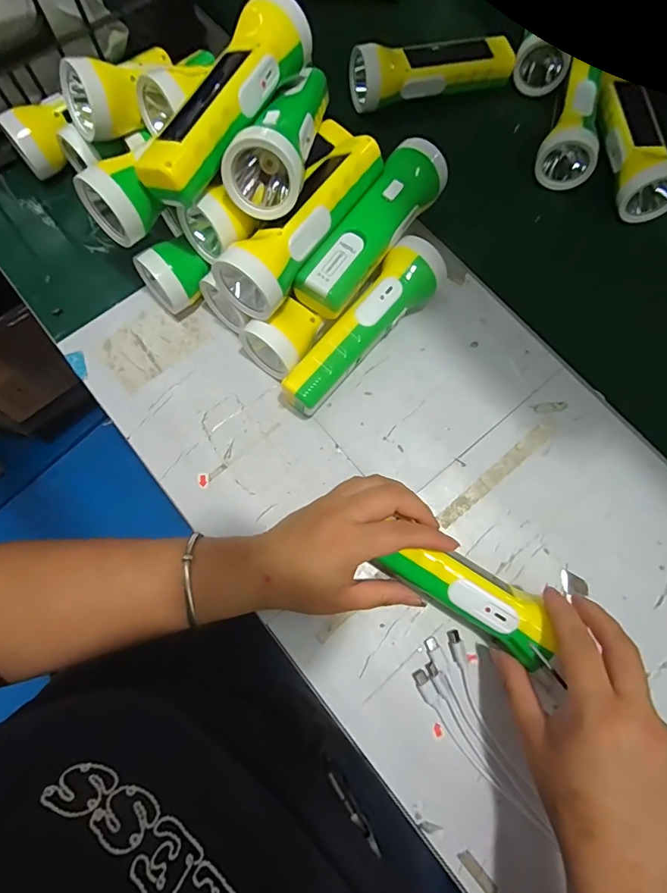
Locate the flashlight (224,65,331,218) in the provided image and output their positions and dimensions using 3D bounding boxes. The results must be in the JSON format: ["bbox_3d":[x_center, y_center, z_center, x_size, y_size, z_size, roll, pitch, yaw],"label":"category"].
[{"bbox_3d":[-0.027,-0.240,0.331,0.048,0.048,0.178,17,64,4],"label":"flashlight"}]

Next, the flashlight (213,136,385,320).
[{"bbox_3d":[-0.021,-0.173,0.330,0.044,0.040,0.164,33,77,7],"label":"flashlight"}]

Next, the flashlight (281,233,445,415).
[{"bbox_3d":[0.026,-0.099,0.369,0.044,0.046,0.174,40,78,9],"label":"flashlight"}]

